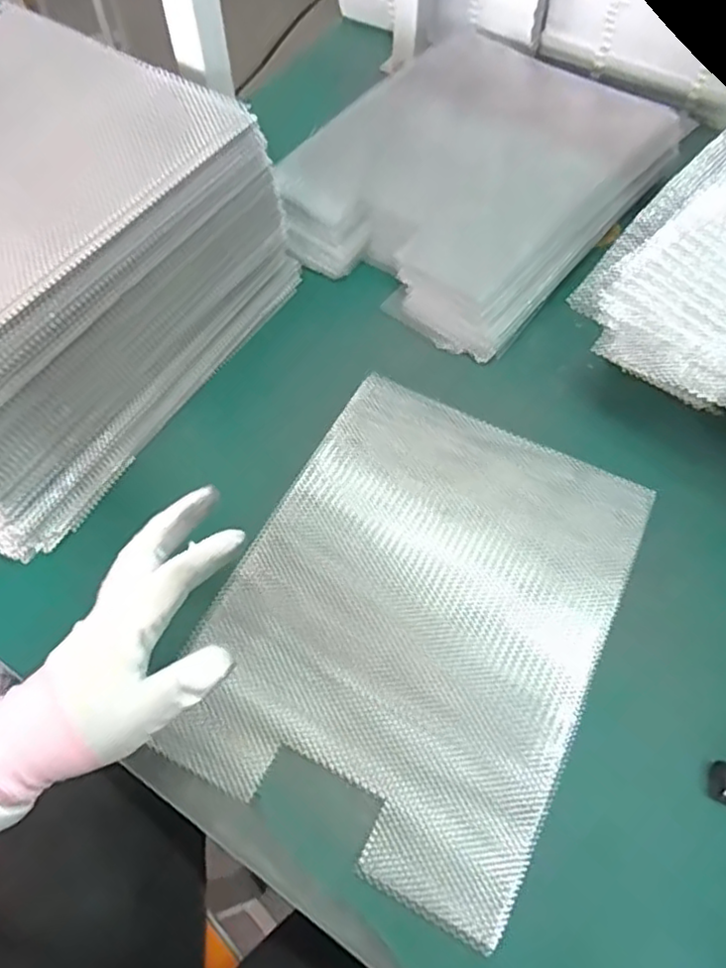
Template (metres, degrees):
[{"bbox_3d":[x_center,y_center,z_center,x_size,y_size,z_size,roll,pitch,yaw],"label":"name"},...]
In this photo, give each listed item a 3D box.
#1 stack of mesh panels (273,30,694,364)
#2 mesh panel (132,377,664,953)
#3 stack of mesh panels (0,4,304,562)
[{"bbox_3d":[0.112,-0.304,0.654,0.286,0.061,0.358,35,67,18],"label":"stack of mesh panels"},{"bbox_3d":[0.042,0.085,0.476,0.248,0.026,0.325,25,64,14],"label":"mesh panel"},{"bbox_3d":[-0.275,-0.154,0.514,0.292,0.183,0.350,23,64,13],"label":"stack of mesh panels"}]

